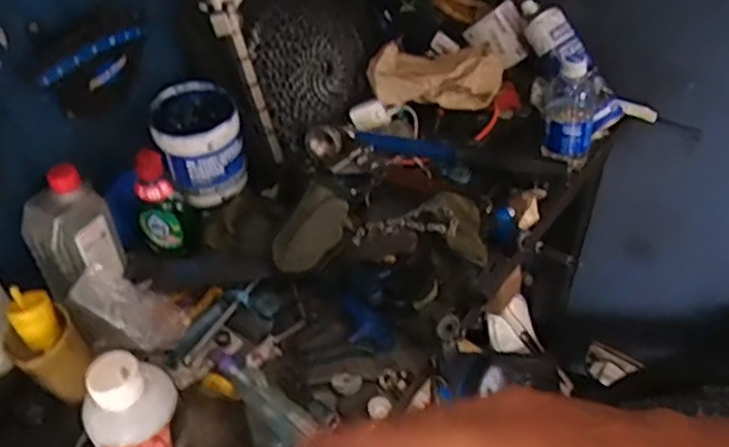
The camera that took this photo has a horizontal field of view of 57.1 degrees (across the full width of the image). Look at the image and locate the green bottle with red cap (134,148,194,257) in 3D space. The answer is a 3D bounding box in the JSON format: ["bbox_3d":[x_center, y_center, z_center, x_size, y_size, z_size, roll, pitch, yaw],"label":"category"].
[{"bbox_3d":[-0.241,-0.021,0.794,0.064,0.133,0.048,-22,47,-17],"label":"green bottle with red cap"}]

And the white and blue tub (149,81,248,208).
[{"bbox_3d":[-0.198,-0.098,0.815,0.097,0.115,0.112,-11,45,-7],"label":"white and blue tub"}]

